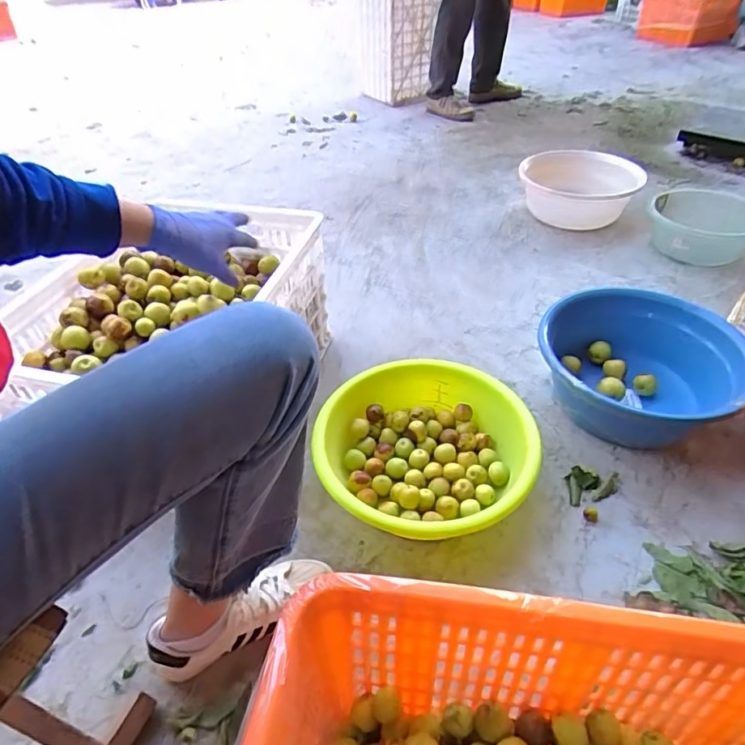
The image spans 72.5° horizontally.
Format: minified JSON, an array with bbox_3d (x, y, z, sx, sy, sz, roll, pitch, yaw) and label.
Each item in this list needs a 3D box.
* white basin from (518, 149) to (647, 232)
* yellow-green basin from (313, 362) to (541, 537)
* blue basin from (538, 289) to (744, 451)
[{"bbox_3d":[0.615,-0.559,1.528,0.332,0.130,0.270,8,44,10],"label":"white basin"},{"bbox_3d":[0.078,0.125,0.824,0.311,0.114,0.327,-1,43,1],"label":"yellow-green basin"},{"bbox_3d":[0.470,-0.004,0.933,0.309,0.152,0.309,-1,43,1],"label":"blue basin"}]

